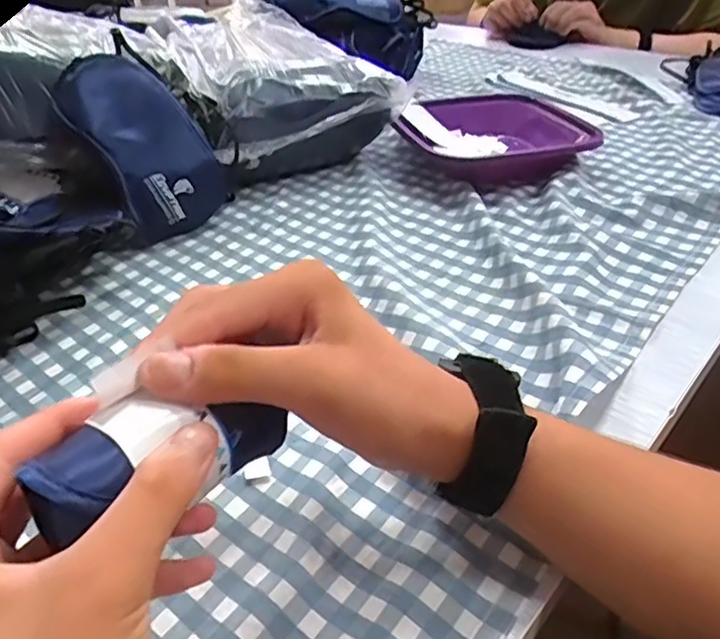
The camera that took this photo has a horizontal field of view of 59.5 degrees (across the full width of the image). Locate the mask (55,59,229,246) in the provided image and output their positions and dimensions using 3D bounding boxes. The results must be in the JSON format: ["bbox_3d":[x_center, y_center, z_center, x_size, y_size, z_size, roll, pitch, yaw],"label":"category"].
[{"bbox_3d":[-0.185,-0.155,0.543,0.095,0.040,0.161,-38,97,-22],"label":"mask"}]

